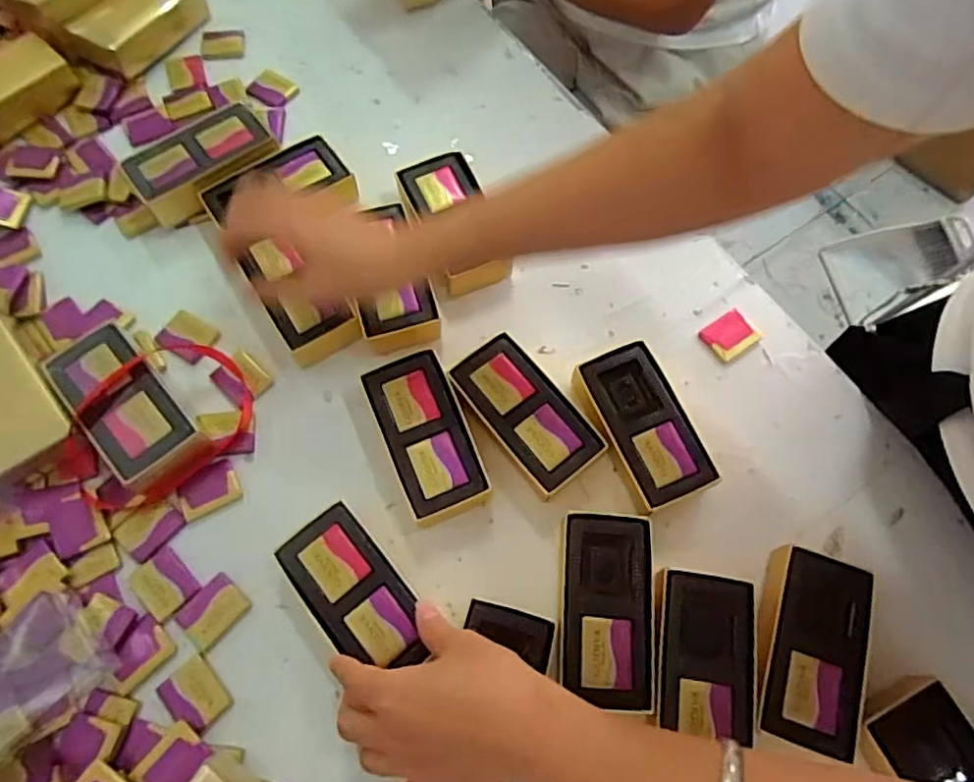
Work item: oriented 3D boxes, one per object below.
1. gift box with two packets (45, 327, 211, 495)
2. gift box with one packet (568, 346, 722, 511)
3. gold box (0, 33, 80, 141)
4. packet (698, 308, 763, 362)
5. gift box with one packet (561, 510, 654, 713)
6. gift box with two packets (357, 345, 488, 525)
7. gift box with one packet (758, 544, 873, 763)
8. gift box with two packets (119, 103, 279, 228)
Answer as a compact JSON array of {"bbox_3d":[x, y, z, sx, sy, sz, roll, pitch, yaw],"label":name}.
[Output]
[{"bbox_3d":[-0.251,0.011,0.423,0.053,0.035,0.116,-40,75,-16],"label":"gift box with two packets"},{"bbox_3d":[0.110,0.025,0.431,0.061,0.032,0.113,-25,71,-12],"label":"gift box with one packet"},{"bbox_3d":[-0.427,-0.263,0.529,0.114,0.034,0.055,-38,74,-16],"label":"gold box"},{"bbox_3d":[0.192,-0.044,0.476,0.039,0.006,0.032,-32,73,-14],"label":"packet"},{"bbox_3d":[0.075,0.138,0.388,0.057,0.032,0.112,6,68,0],"label":"gift box with one packet"},{"bbox_3d":[-0.043,0.033,0.428,0.056,0.032,0.116,-20,70,-10],"label":"gift box with two packets"},{"bbox_3d":[0.201,0.161,0.381,0.063,0.032,0.112,18,68,5],"label":"gift box with one packet"},{"bbox_3d":[-0.235,-0.188,0.502,0.113,0.035,0.060,-33,73,-14],"label":"gift box with two packets"}]

